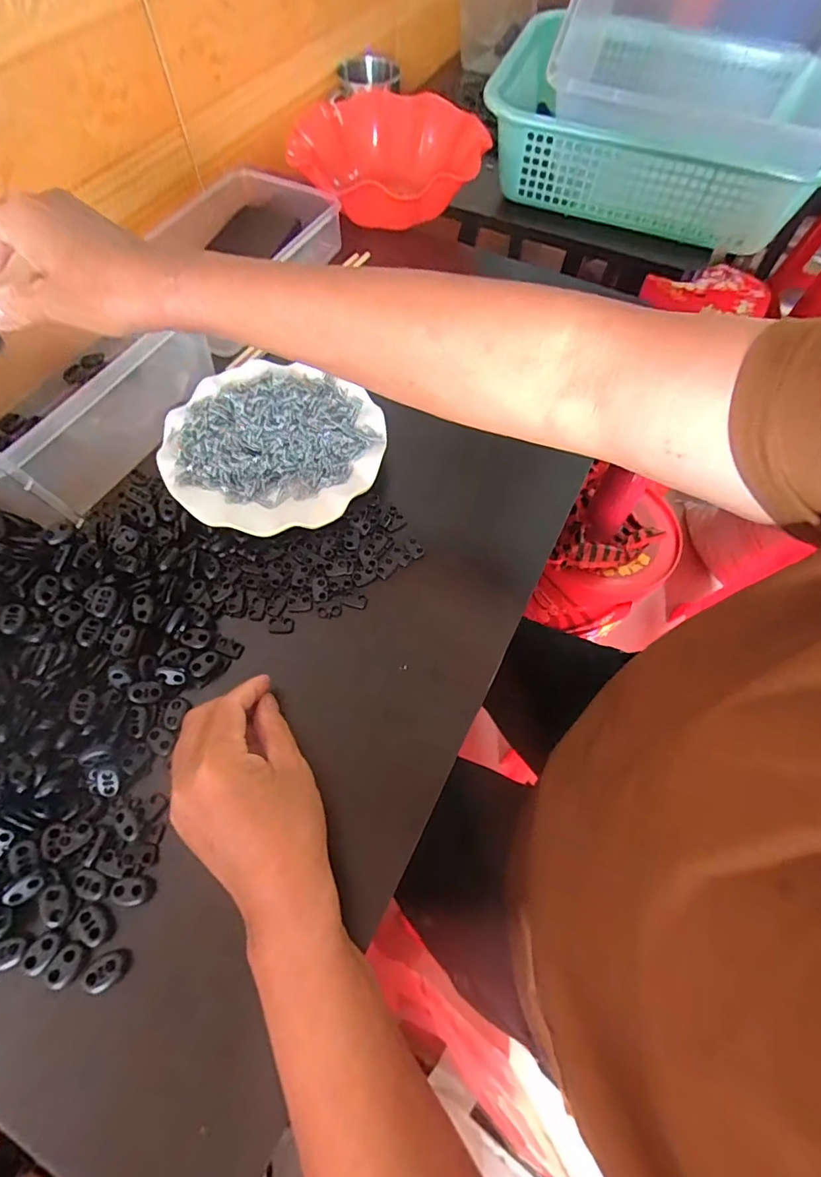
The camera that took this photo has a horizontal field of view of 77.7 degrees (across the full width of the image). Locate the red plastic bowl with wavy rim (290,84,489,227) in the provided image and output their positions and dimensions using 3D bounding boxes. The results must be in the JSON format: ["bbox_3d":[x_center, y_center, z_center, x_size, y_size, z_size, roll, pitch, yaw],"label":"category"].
[{"bbox_3d":[-0.026,-0.520,0.628,0.224,0.071,0.207,1,63,-1],"label":"red plastic bowl with wavy rim"}]

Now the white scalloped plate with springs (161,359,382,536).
[{"bbox_3d":[-0.118,-0.118,0.431,0.180,0.024,0.163,18,64,8],"label":"white scalloped plate with springs"}]

